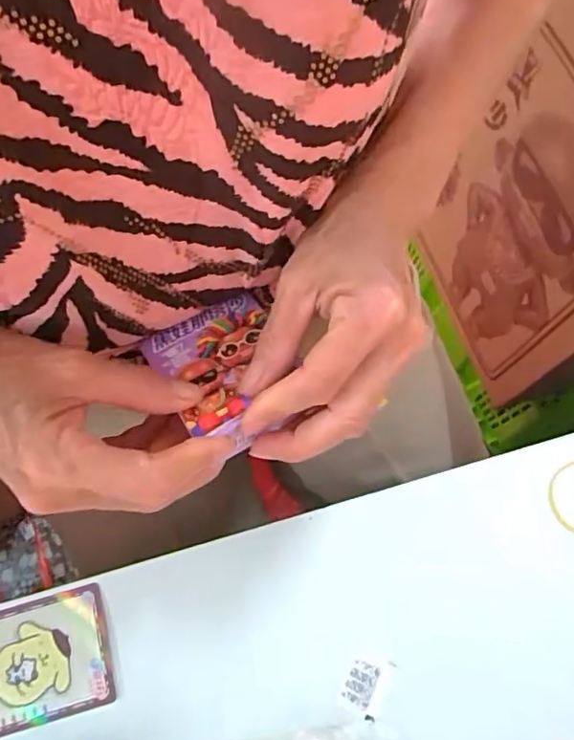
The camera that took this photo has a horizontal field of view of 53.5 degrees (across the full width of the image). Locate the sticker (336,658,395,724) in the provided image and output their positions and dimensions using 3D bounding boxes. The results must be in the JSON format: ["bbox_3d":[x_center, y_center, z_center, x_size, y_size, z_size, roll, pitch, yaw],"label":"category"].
[{"bbox_3d":[0.043,0.172,0.312,0.023,0.004,0.031,26,73,10],"label":"sticker"}]

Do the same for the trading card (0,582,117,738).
[{"bbox_3d":[-0.141,0.162,0.316,0.084,0.006,0.062,-15,73,-6],"label":"trading card"}]

